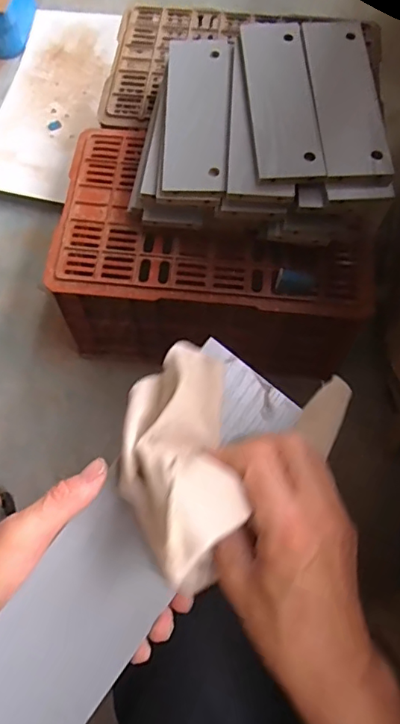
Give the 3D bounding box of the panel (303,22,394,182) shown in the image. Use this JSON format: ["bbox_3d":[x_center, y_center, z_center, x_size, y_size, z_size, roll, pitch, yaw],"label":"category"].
[{"bbox_3d":[0.190,-0.350,0.672,0.083,0.021,0.271,-2,67,-1],"label":"panel"}]

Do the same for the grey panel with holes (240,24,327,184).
[{"bbox_3d":[0.103,-0.344,0.666,0.083,0.009,0.257,-5,70,3],"label":"grey panel with holes"}]

